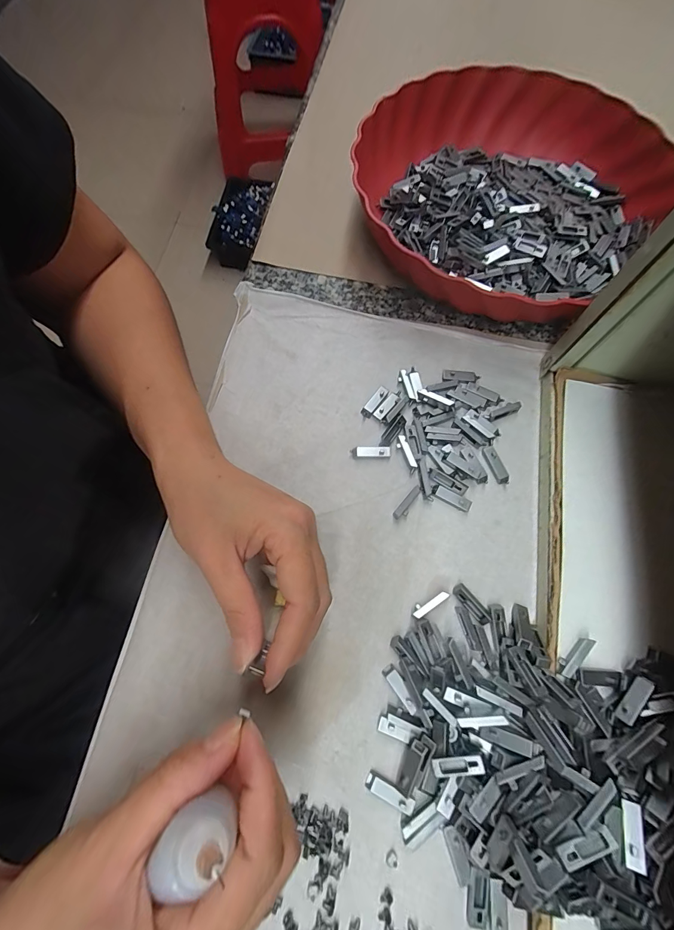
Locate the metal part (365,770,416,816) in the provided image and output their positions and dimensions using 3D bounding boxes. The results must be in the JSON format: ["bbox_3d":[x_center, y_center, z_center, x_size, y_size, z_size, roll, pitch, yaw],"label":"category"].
[{"bbox_3d":[0.027,0.165,0.188,0.025,0.006,0.008,28,73,9],"label":"metal part"}]

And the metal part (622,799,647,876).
[{"bbox_3d":[0.126,0.158,0.159,0.007,0.004,0.023,-1,55,31],"label":"metal part"}]

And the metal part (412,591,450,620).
[{"bbox_3d":[0.054,0.081,0.217,0.024,0.007,0.007,-28,73,-9],"label":"metal part"}]

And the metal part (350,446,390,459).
[{"bbox_3d":[0.022,-0.009,0.247,0.026,0.004,0.007,-1,71,-1],"label":"metal part"}]

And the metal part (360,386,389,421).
[{"bbox_3d":[0.026,-0.044,0.257,0.007,0.004,0.028,35,74,11],"label":"metal part"}]

